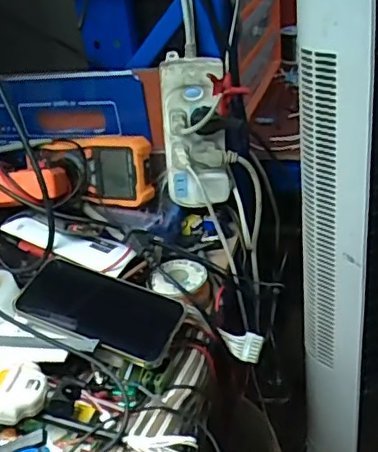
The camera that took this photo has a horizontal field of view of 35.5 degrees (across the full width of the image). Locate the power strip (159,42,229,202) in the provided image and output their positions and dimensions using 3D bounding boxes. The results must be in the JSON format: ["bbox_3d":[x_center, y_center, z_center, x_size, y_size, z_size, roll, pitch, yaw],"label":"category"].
[{"bbox_3d":[0.002,-0.104,0.691,0.078,0.177,0.049,5,33,20],"label":"power strip"}]

